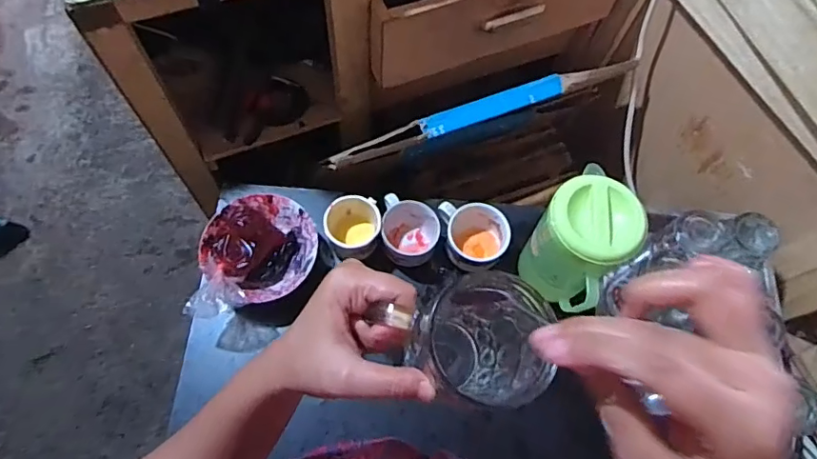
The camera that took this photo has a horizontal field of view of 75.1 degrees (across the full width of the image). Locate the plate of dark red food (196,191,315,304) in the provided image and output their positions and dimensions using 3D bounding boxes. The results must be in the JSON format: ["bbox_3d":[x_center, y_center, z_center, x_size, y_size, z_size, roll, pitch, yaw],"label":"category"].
[{"bbox_3d":[-0.205,0.021,0.740,0.148,0.056,0.143,1,68,-2],"label":"plate of dark red food"}]

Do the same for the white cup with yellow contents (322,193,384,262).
[{"bbox_3d":[-0.079,-0.002,0.758,0.075,0.068,0.085,-14,70,-8],"label":"white cup with yellow contents"}]

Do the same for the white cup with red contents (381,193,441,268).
[{"bbox_3d":[0.001,0.008,0.768,0.082,0.065,0.086,1,68,-2],"label":"white cup with red contents"}]

